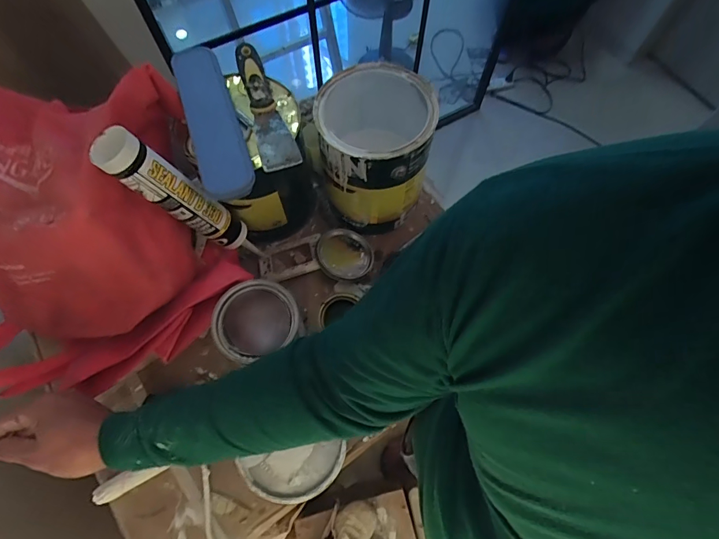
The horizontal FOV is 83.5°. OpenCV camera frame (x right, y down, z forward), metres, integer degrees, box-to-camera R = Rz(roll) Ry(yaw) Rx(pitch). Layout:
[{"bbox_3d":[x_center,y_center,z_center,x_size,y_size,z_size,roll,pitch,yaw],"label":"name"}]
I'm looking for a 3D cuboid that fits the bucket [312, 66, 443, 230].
[{"bbox_3d":[0.023,-0.179,0.608,0.155,0.205,0.169,0,68,0],"label":"bucket"}]

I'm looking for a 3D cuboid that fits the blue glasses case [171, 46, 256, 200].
[{"bbox_3d":[-0.175,-0.177,0.478,0.058,0.032,0.191,-17,83,-7],"label":"blue glasses case"}]

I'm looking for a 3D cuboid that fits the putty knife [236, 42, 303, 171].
[{"bbox_3d":[-0.121,-0.208,0.509,0.055,0.036,0.181,-16,68,-7],"label":"putty knife"}]

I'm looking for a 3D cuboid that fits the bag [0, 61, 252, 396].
[{"bbox_3d":[-0.321,-0.041,0.481,0.334,0.197,0.335,1,68,0],"label":"bag"}]

